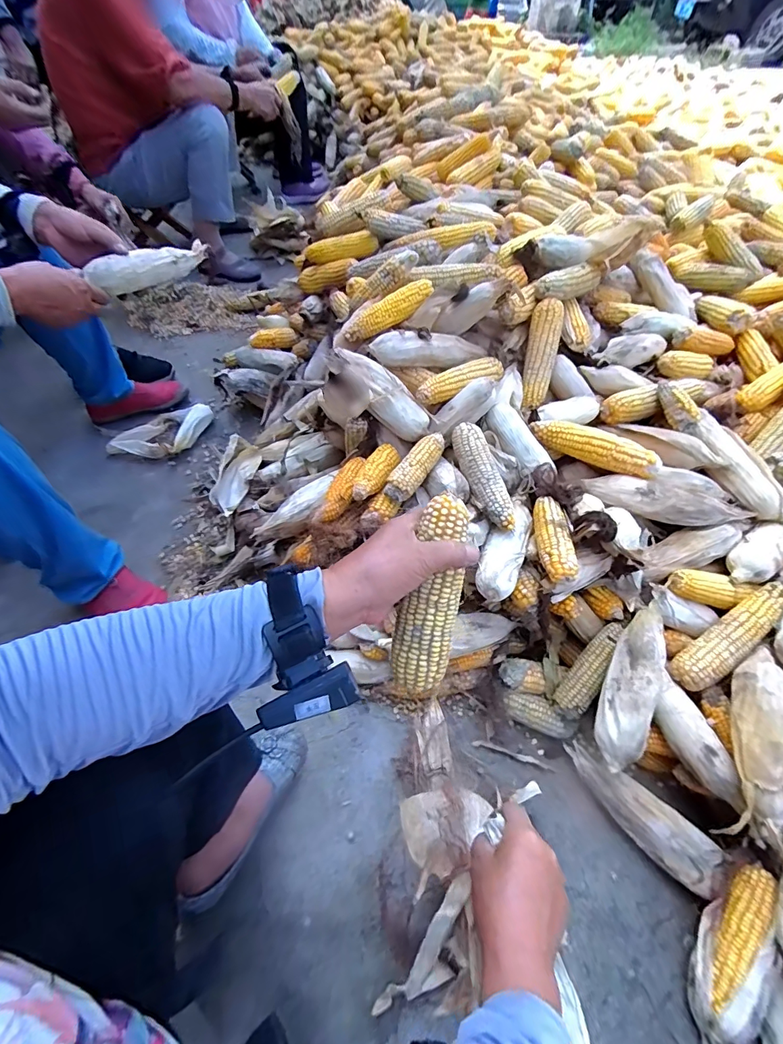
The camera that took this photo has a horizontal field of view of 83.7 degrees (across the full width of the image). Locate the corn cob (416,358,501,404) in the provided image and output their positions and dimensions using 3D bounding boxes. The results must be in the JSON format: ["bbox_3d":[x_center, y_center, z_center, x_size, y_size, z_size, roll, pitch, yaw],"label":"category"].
[{"bbox_3d":[0.115,-0.239,0.731,0.184,0.039,0.050,-30,59,-20],"label":"corn cob"}]

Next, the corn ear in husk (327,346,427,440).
[{"bbox_3d":[-0.018,-0.211,0.709,0.063,0.047,0.198,-40,83,-25],"label":"corn ear in husk"}]

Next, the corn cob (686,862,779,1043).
[{"bbox_3d":[0.393,0.495,0.506,0.071,0.043,0.193,25,79,18],"label":"corn cob"}]

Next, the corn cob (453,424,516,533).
[{"bbox_3d":[0.135,-0.066,0.652,0.049,0.058,0.173,-11,54,-7],"label":"corn cob"}]

